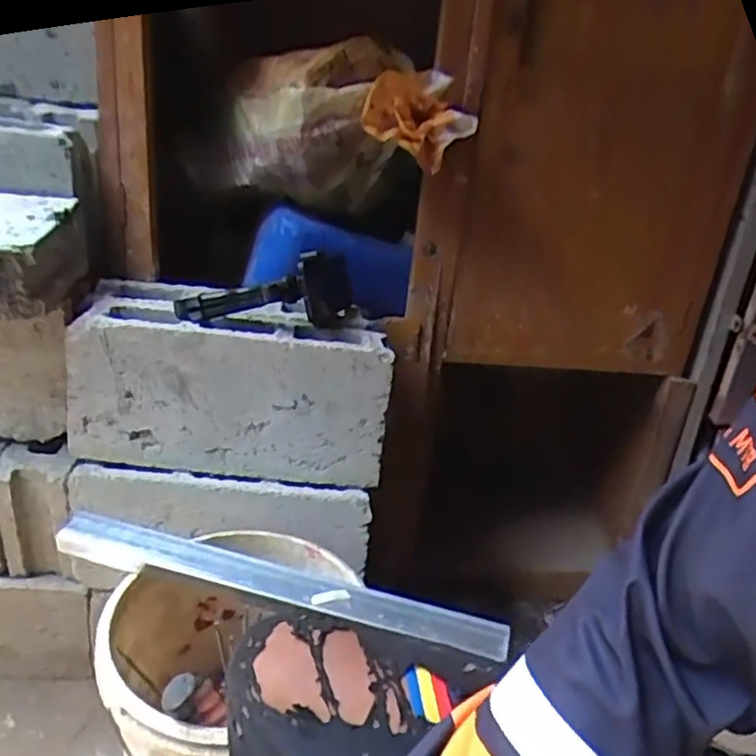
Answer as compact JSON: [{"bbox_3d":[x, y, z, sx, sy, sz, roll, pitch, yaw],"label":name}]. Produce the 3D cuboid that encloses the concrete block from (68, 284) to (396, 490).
[{"bbox_3d":[-0.193,-0.004,0.940,0.389,0.201,0.192,4,26,-7],"label":"concrete block"}]

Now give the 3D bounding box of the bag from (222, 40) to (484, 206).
[{"bbox_3d":[-0.053,-0.377,1.012,0.317,0.210,0.242,2,25,-5],"label":"bag"}]

